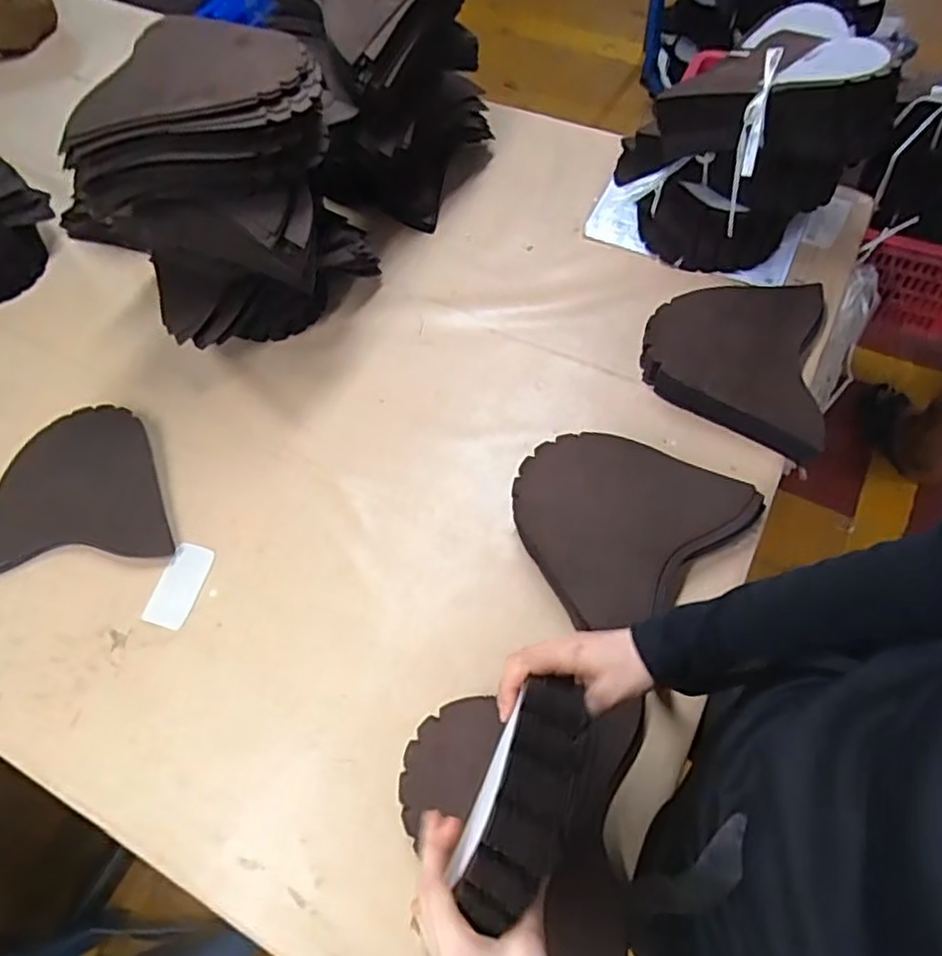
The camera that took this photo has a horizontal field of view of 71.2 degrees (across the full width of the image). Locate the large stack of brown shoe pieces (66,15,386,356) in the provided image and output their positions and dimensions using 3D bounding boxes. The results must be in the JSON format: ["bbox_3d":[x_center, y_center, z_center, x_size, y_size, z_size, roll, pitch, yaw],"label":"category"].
[{"bbox_3d":[-0.276,-0.315,0.804,0.273,0.330,0.185,-8,64,-1],"label":"large stack of brown shoe pieces"}]

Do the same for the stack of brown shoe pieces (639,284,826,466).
[{"bbox_3d":[0.338,-0.157,0.856,0.219,0.056,0.246,11,64,9],"label":"stack of brown shoe pieces"}]

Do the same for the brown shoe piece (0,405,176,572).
[{"bbox_3d":[-0.499,0.009,0.831,0.241,0.013,0.209,-7,64,-1],"label":"brown shoe piece"}]

